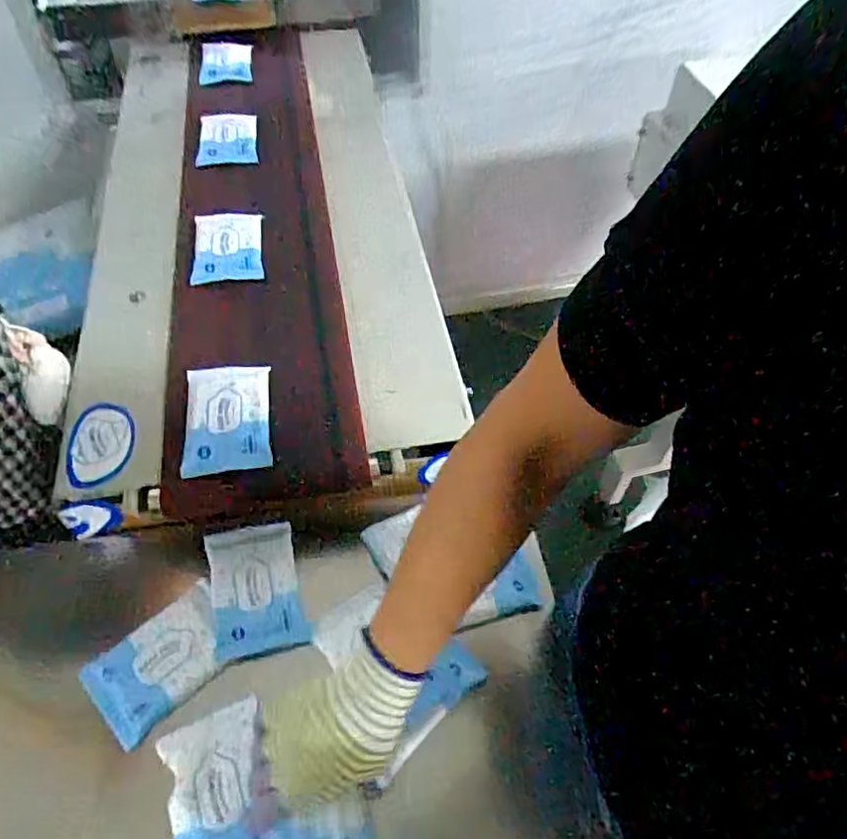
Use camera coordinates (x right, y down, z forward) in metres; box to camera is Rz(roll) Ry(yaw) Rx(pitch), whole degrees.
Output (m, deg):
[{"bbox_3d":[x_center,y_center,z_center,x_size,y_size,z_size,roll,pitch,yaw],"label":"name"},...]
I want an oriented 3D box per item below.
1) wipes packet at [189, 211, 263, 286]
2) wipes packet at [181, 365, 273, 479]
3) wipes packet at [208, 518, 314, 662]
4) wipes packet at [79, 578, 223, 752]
[{"bbox_3d":[-0.256,-0.230,0.834,0.085,0.017,0.145,-7,55,-8],"label":"wipes packet"},{"bbox_3d":[-0.202,-0.005,0.652,0.088,0.029,0.131,-6,55,-7],"label":"wipes packet"},{"bbox_3d":[-0.165,0.164,0.624,0.083,0.015,0.126,-11,56,-11],"label":"wipes packet"},{"bbox_3d":[-0.237,0.219,0.582,0.126,0.013,0.083,-36,63,-25],"label":"wipes packet"}]

